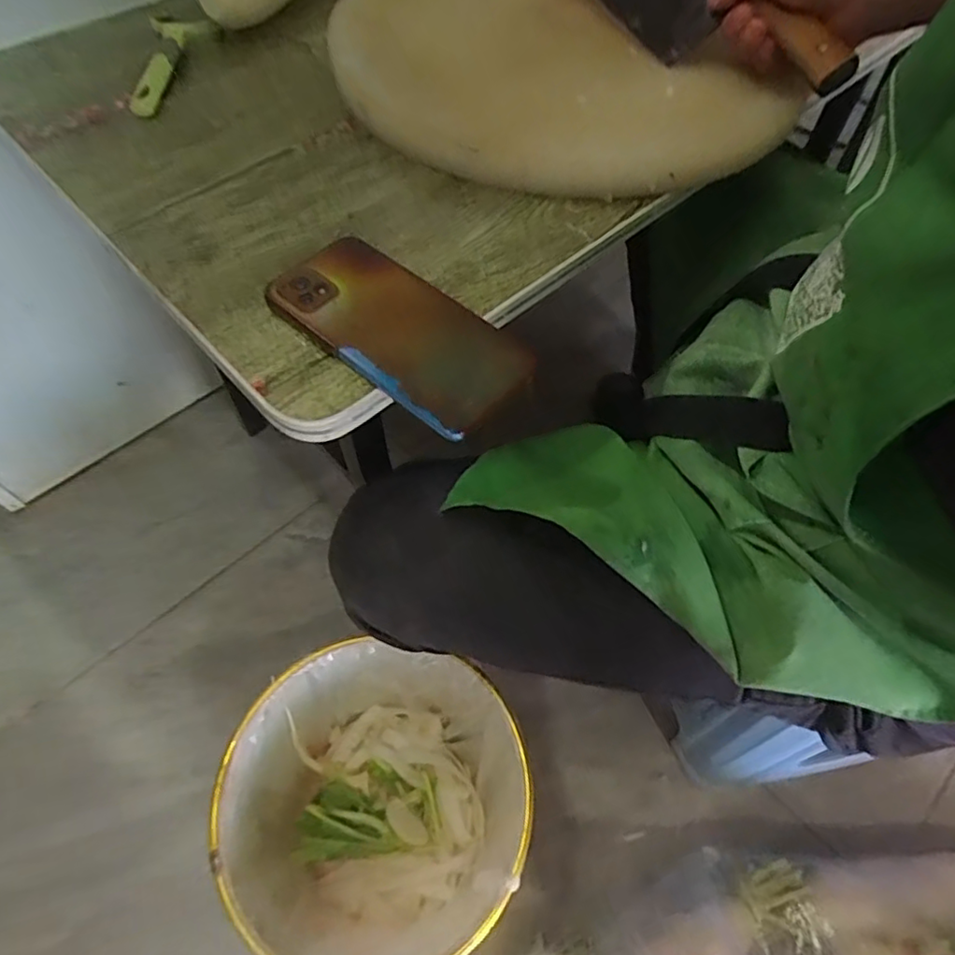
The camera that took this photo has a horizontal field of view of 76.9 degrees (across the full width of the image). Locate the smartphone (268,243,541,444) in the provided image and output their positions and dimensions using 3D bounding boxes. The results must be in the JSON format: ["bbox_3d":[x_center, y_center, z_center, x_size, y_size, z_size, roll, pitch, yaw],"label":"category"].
[{"bbox_3d":[-0.045,-0.092,0.364,0.158,0.012,0.084,39,62,13],"label":"smartphone"}]

